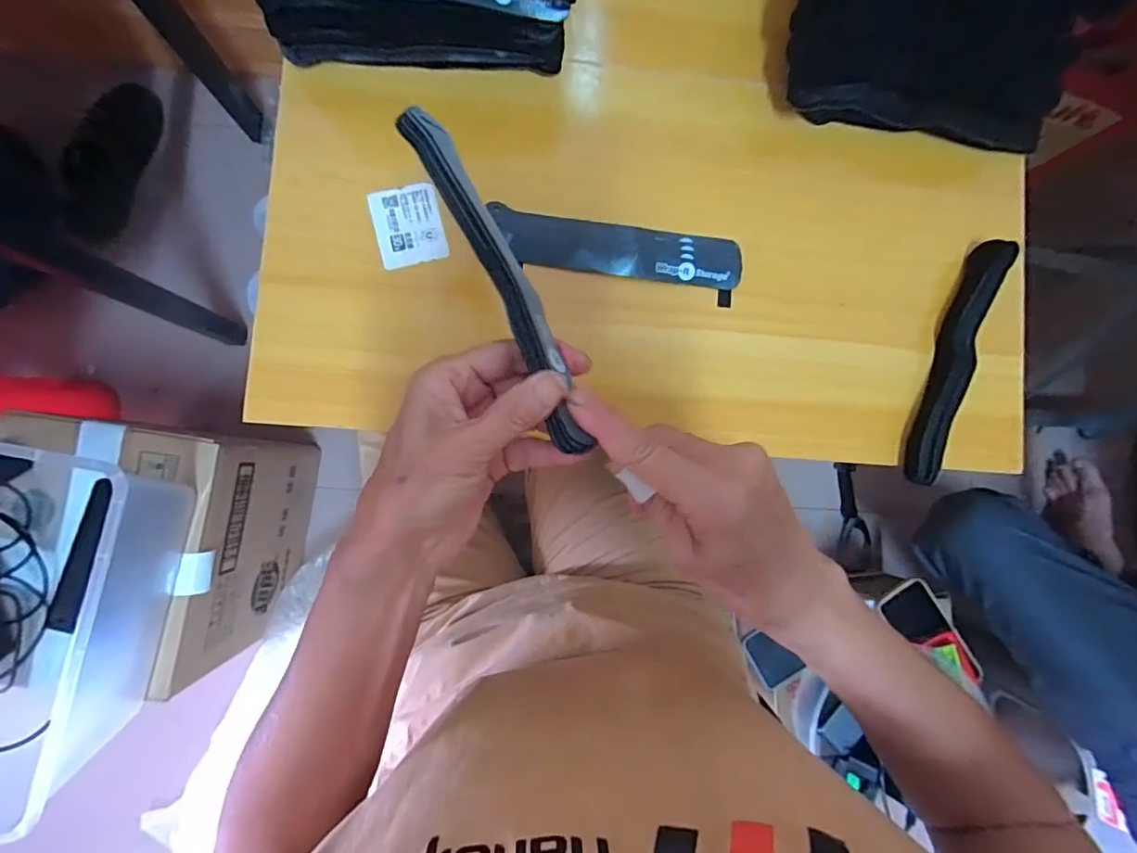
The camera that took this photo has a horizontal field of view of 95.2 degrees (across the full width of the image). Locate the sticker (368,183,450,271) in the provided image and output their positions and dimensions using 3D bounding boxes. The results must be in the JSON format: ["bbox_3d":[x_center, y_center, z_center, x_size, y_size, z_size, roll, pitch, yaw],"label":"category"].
[{"bbox_3d":[-0.121,-0.149,0.387,0.045,0.006,0.059,-15,88,-4],"label":"sticker"}]

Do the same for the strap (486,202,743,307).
[{"bbox_3d":[0.037,-0.135,0.399,0.190,0.010,0.046,9,86,-3],"label":"strap"}]

